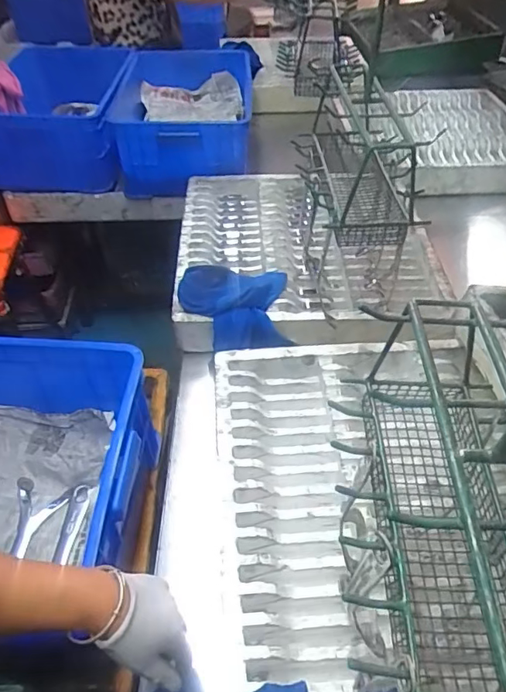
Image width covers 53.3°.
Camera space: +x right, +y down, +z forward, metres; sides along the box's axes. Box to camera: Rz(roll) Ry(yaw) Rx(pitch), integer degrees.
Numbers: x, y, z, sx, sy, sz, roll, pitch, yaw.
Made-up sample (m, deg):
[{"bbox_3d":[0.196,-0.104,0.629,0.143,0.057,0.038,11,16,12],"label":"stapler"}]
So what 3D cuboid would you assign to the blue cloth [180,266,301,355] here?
[{"bbox_3d":[-0.036,-0.081,0.967,0.205,0.095,0.158,-3,48,-3],"label":"blue cloth"}]

